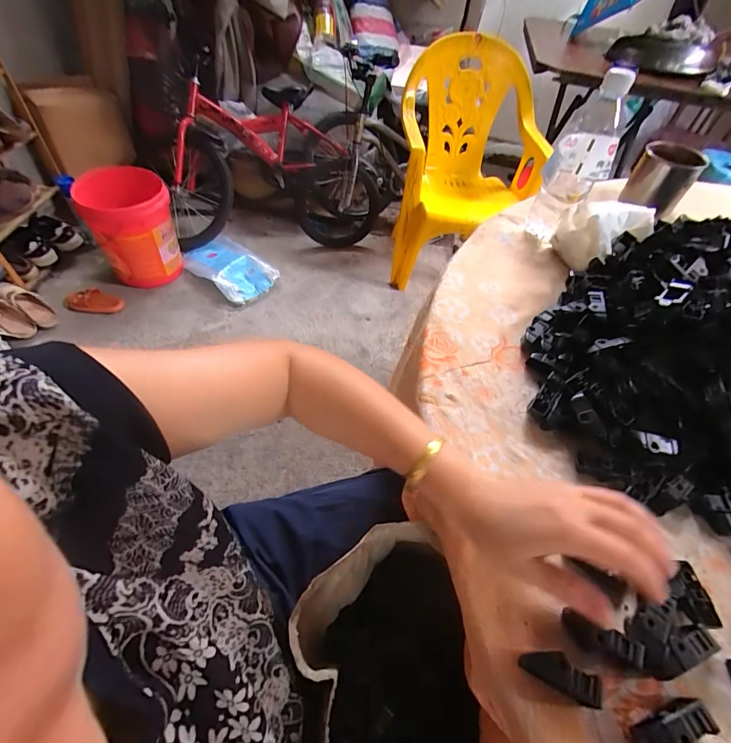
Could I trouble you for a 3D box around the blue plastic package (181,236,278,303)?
[{"bbox_3d":[-0.578,-0.434,1.627,0.363,0.078,0.250,36,58,22],"label":"blue plastic package"}]

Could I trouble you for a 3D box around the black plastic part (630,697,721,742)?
[{"bbox_3d":[0.199,0.230,0.247,0.047,0.022,0.025,-3,52,-7],"label":"black plastic part"}]

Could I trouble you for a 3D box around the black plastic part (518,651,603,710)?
[{"bbox_3d":[0.133,0.207,0.261,0.048,0.027,0.020,20,54,12],"label":"black plastic part"}]

